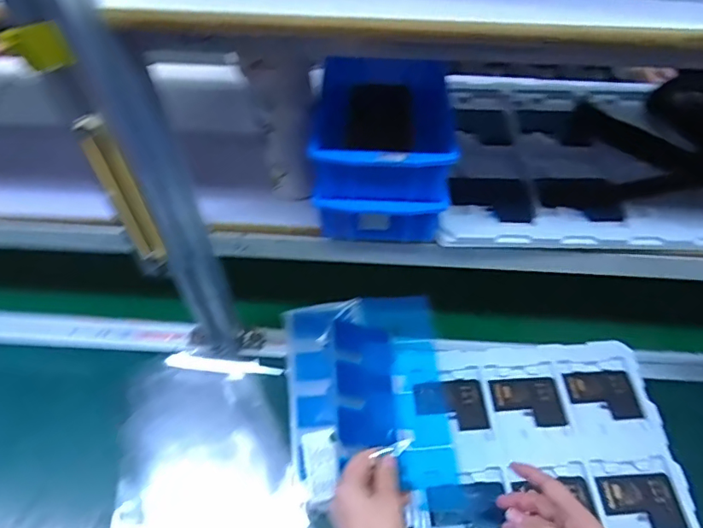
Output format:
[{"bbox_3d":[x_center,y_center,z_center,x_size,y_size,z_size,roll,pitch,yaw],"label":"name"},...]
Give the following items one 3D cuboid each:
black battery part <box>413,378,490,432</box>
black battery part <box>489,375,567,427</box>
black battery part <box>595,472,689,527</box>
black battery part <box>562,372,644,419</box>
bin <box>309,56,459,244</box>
[{"bbox_3d":[0.128,0.183,0.663,0.086,0.004,0.064,-5,64,-6],"label":"black battery part"},{"bbox_3d":[0.228,0.178,0.666,0.086,0.007,0.065,-3,53,-3],"label":"black battery part"},{"bbox_3d":[0.336,0.277,0.594,0.087,0.005,0.065,-3,53,-3],"label":"black battery part"},{"bbox_3d":[0.327,0.169,0.669,0.087,0.011,0.060,0,53,-1],"label":"black battery part"},{"bbox_3d":[0.034,-0.122,0.551,0.128,0.118,0.167,4,53,2],"label":"bin"}]

